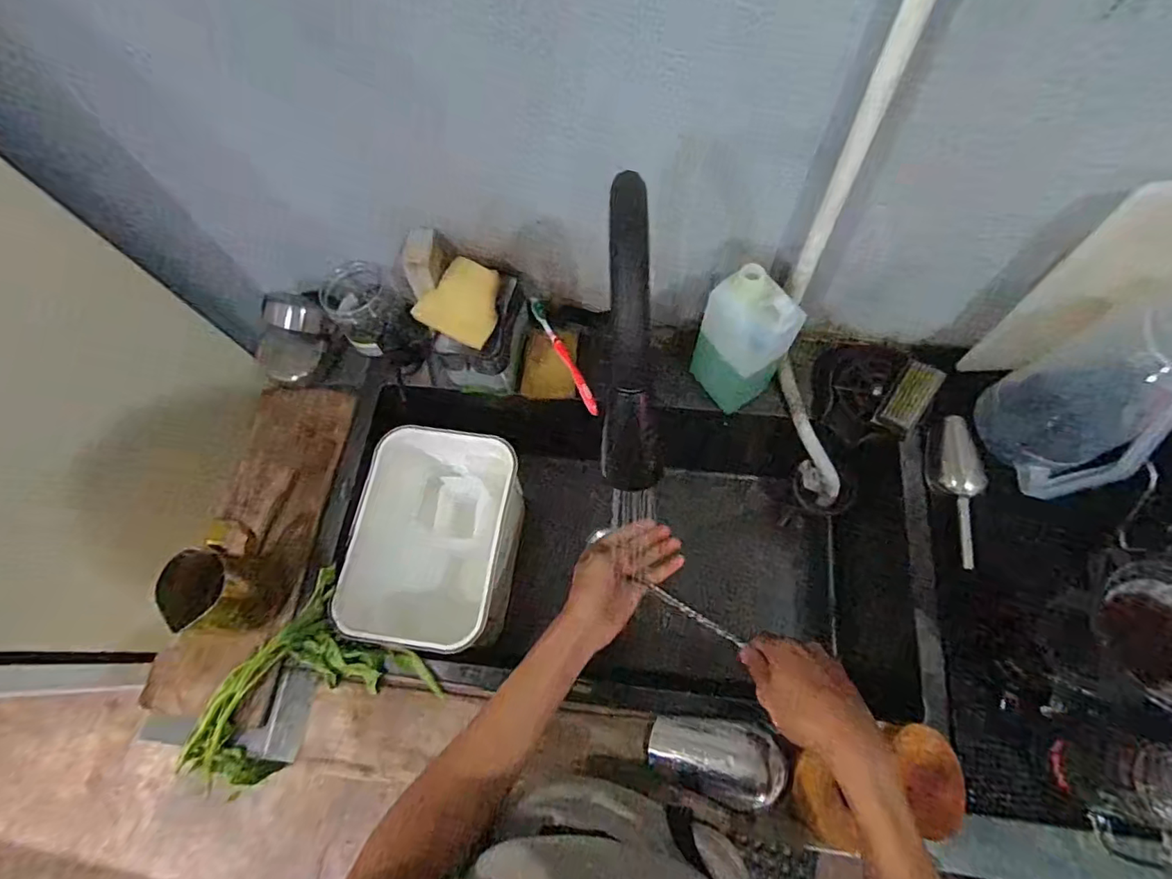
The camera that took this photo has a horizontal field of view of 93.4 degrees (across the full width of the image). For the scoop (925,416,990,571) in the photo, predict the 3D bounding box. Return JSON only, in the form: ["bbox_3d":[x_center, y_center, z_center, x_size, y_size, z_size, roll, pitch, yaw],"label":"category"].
[{"bbox_3d":[0.445,0.059,0.663,0.053,0.027,0.182,4,68,5],"label":"scoop"}]

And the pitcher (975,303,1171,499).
[{"bbox_3d":[0.549,-0.047,0.591,0.127,0.228,0.135,-33,70,-10],"label":"pitcher"}]

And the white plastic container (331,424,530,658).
[{"bbox_3d":[-0.196,0.150,0.776,0.187,0.215,0.269,6,68,6],"label":"white plastic container"}]

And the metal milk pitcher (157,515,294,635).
[{"bbox_3d":[-0.399,0.148,0.611,0.078,0.125,0.115,5,68,5],"label":"metal milk pitcher"}]

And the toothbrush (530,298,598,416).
[{"bbox_3d":[-0.028,-0.112,0.737,0.016,0.012,0.173,-28,84,-8],"label":"toothbrush"}]

